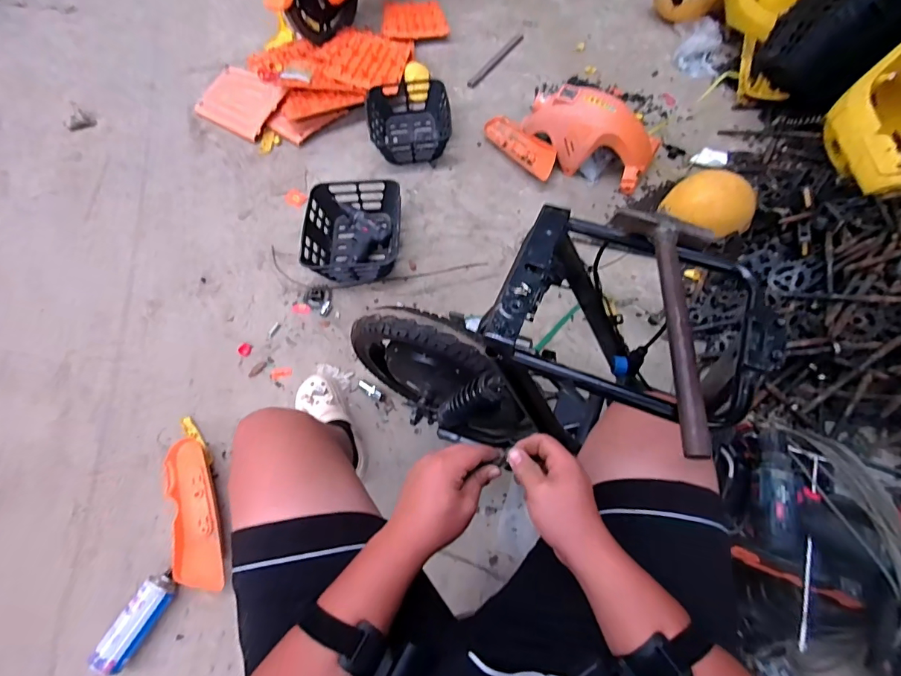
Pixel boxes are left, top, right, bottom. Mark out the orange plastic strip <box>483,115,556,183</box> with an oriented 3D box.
[{"bbox_3d":[0.253,-0.691,1.534,0.113,0.070,0.364,-34,64,-14],"label":"orange plastic strip"}]

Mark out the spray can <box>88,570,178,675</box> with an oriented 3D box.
[{"bbox_3d":[-0.638,0.577,0.886,0.063,0.058,0.186,22,65,15],"label":"spray can"}]

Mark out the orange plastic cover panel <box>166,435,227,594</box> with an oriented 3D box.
[{"bbox_3d":[-0.599,0.399,1.001,0.111,0.058,0.341,-18,62,-6],"label":"orange plastic cover panel"}]

